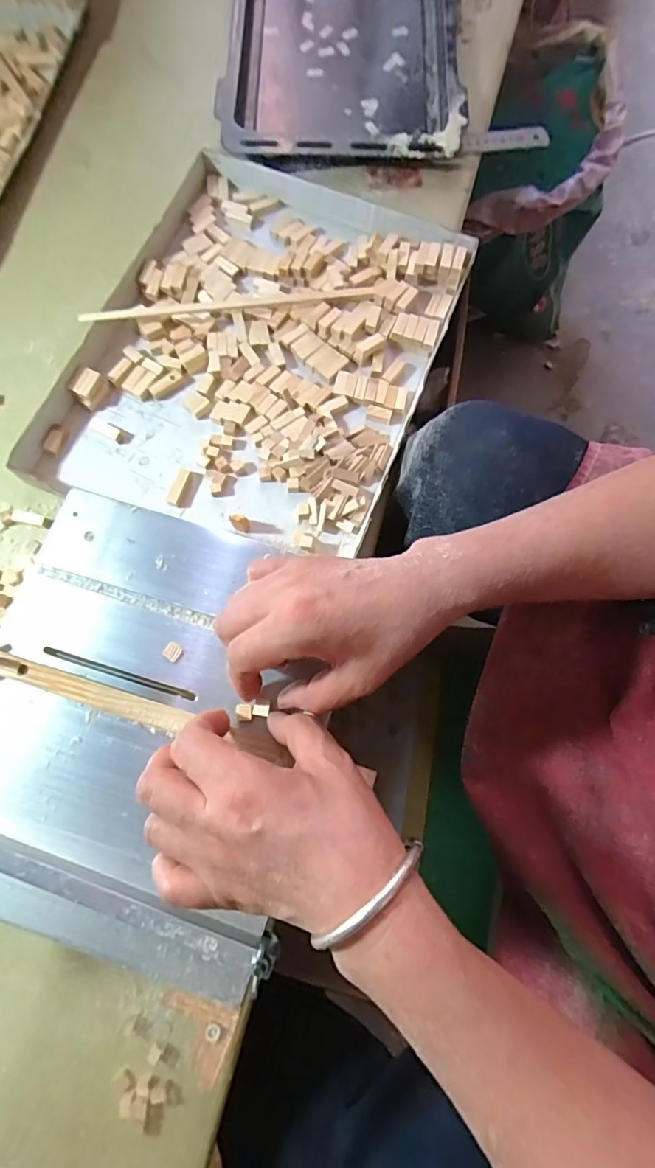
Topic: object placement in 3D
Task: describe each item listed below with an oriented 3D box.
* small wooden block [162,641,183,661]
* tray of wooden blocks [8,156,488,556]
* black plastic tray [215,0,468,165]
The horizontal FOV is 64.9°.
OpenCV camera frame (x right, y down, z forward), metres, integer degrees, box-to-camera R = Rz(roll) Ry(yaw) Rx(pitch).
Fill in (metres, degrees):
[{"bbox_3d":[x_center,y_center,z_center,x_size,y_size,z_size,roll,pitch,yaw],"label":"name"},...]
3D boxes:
[{"bbox_3d":[-0.103,0.045,0.343,0.011,0.004,0.011,32,77,7],"label":"small wooden block"},{"bbox_3d":[-0.065,-0.223,0.498,0.315,0.036,0.390,20,76,4],"label":"tray of wooden blocks"},{"bbox_3d":[0.015,-0.619,0.597,0.263,0.036,0.332,1,76,-1],"label":"black plastic tray"}]

